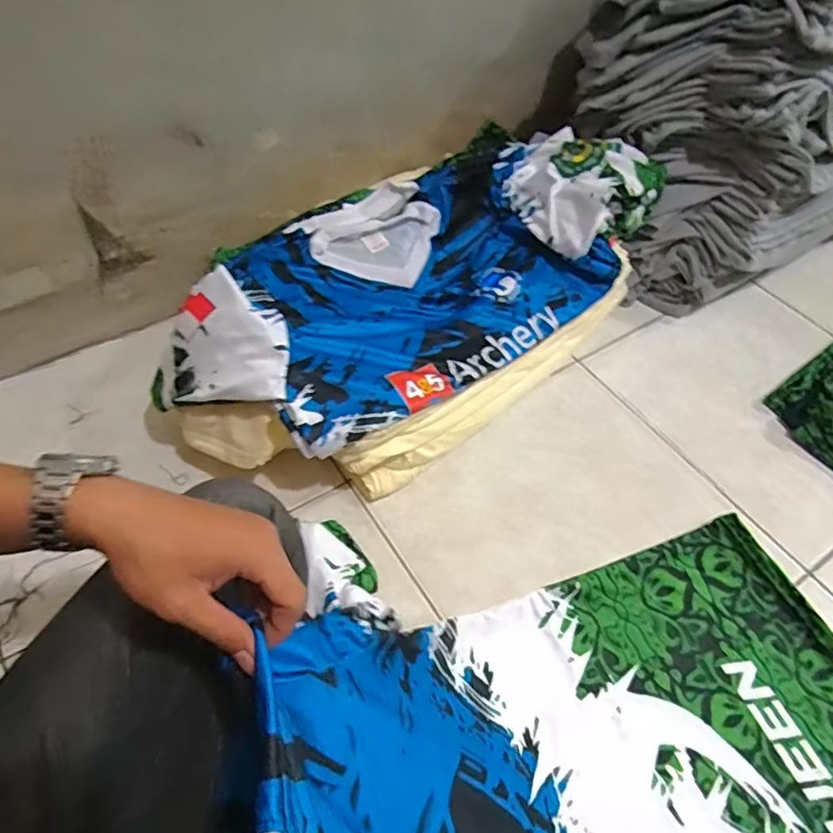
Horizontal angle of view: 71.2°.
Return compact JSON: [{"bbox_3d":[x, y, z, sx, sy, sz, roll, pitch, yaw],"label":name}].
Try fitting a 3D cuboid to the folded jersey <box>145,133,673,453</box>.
[{"bbox_3d":[-0.011,-0.202,0.755,0.664,0.137,0.342,-32,61,-23],"label":"folded jersey"}]

